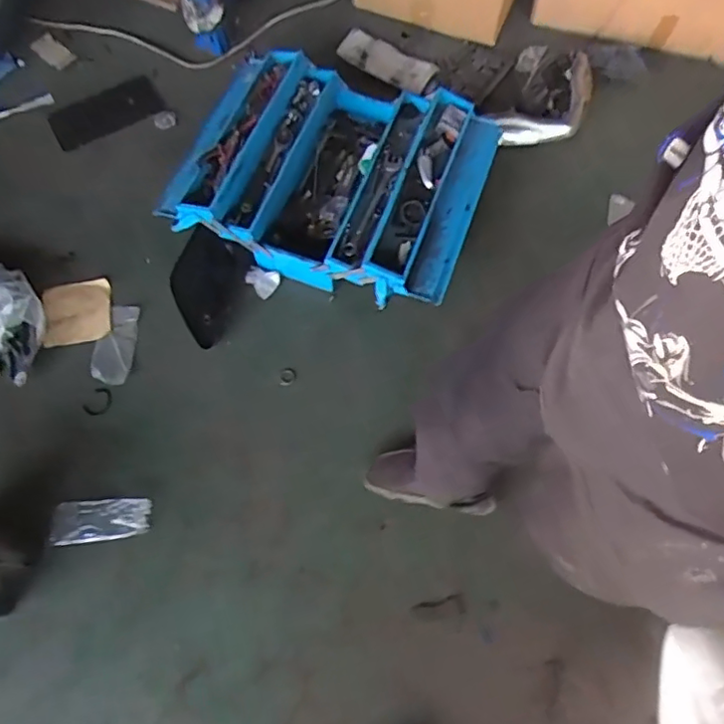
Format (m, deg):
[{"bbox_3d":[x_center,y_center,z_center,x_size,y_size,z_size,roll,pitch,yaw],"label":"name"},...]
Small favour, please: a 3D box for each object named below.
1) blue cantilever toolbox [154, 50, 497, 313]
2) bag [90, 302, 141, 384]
[{"bbox_3d":[-0.056,-0.465,1.417,0.676,0.186,0.564,18,69,7],"label":"blue cantilever toolbox"},{"bbox_3d":[-0.559,-0.045,1.326,0.082,0.007,0.187,8,68,3],"label":"bag"}]

